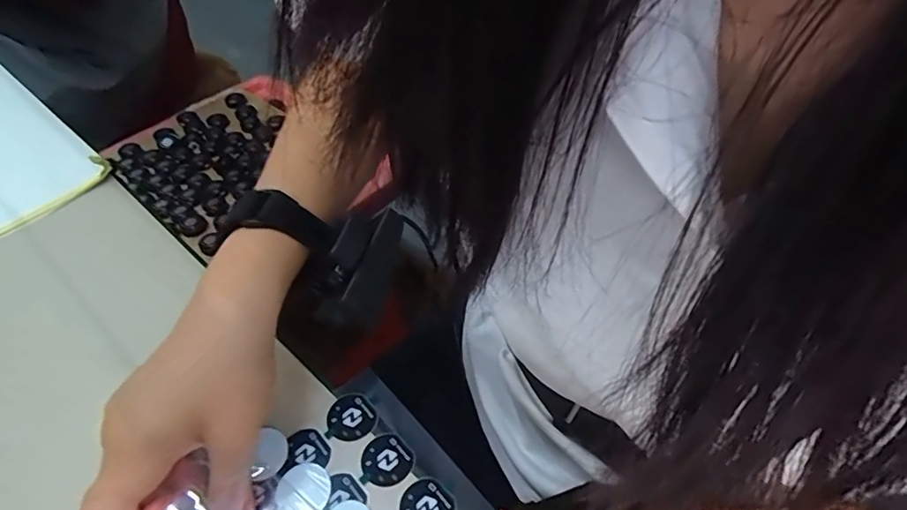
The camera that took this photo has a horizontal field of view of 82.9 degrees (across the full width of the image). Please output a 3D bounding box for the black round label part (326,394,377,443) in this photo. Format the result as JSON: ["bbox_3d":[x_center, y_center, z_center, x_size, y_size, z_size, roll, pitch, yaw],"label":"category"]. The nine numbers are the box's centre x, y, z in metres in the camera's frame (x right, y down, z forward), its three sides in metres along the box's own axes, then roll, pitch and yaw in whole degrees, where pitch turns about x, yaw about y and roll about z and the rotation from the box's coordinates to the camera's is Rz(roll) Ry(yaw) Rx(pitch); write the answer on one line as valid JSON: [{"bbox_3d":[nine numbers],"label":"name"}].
[{"bbox_3d":[-0.052,0.082,0.259,0.024,0.004,0.023,0,48,0],"label":"black round label part"}]

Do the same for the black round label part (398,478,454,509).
[{"bbox_3d":[-0.012,0.113,0.230,0.024,0.004,0.023,0,48,0],"label":"black round label part"}]

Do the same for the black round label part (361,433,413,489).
[{"bbox_3d":[-0.032,0.097,0.245,0.024,0.004,0.023,0,48,0],"label":"black round label part"}]

